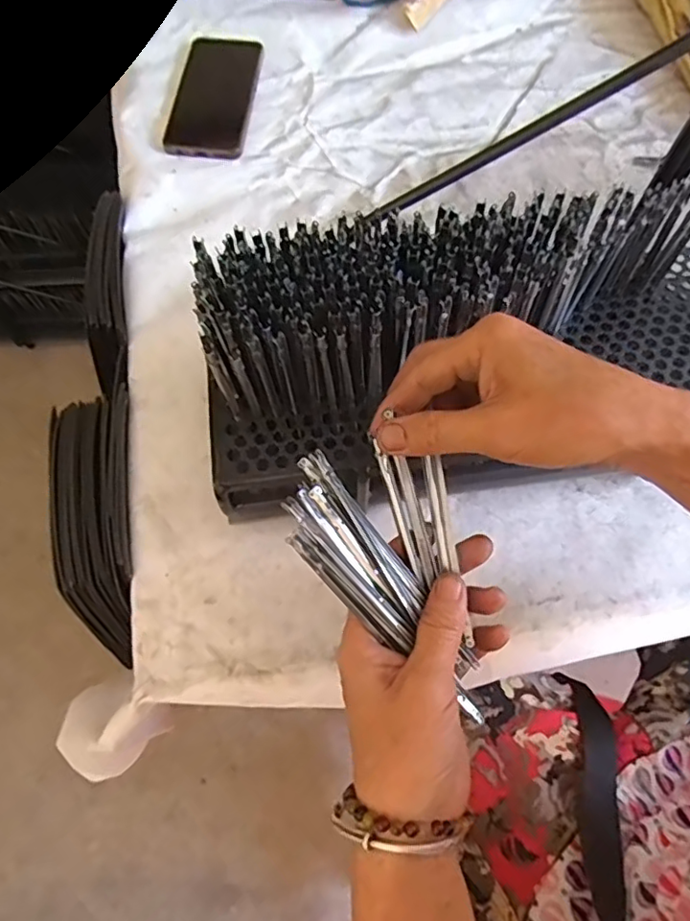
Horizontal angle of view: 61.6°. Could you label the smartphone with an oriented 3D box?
[{"bbox_3d":[-0.135,-0.371,0.596,0.079,0.015,0.172,3,67,4],"label":"smartphone"}]

